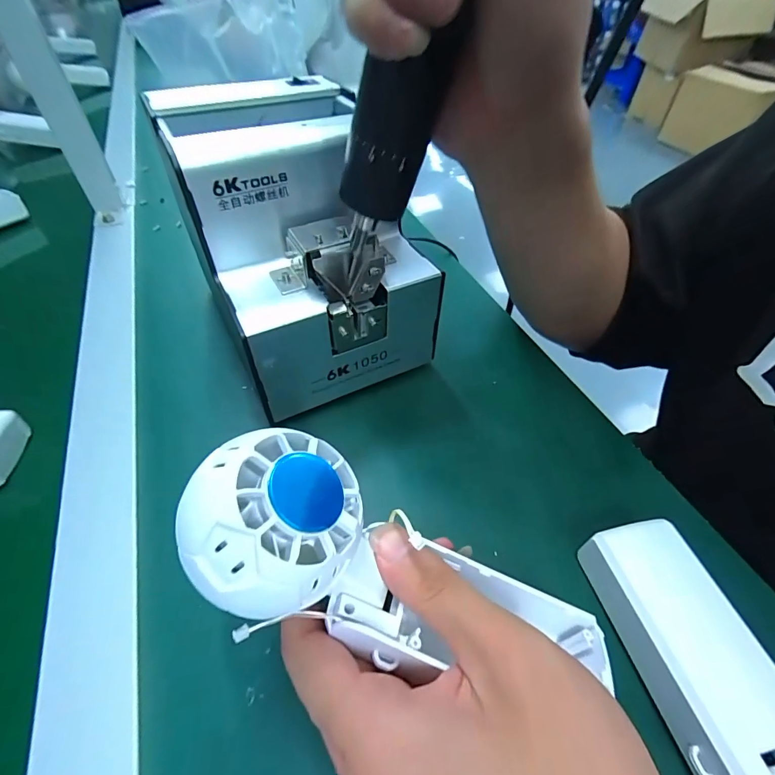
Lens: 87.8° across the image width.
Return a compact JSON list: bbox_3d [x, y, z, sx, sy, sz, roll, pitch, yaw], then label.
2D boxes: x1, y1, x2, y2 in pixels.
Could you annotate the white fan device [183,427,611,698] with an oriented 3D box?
[{"bbox_3d":[0.010,0.069,0.150,0.166,0.037,0.058,32,46,-21],"label":"white fan device"}]

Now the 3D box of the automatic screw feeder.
[{"bbox_3d":[-0.058,-0.096,0.279,0.126,0.156,0.173,-22,52,-18],"label":"automatic screw feeder"}]

